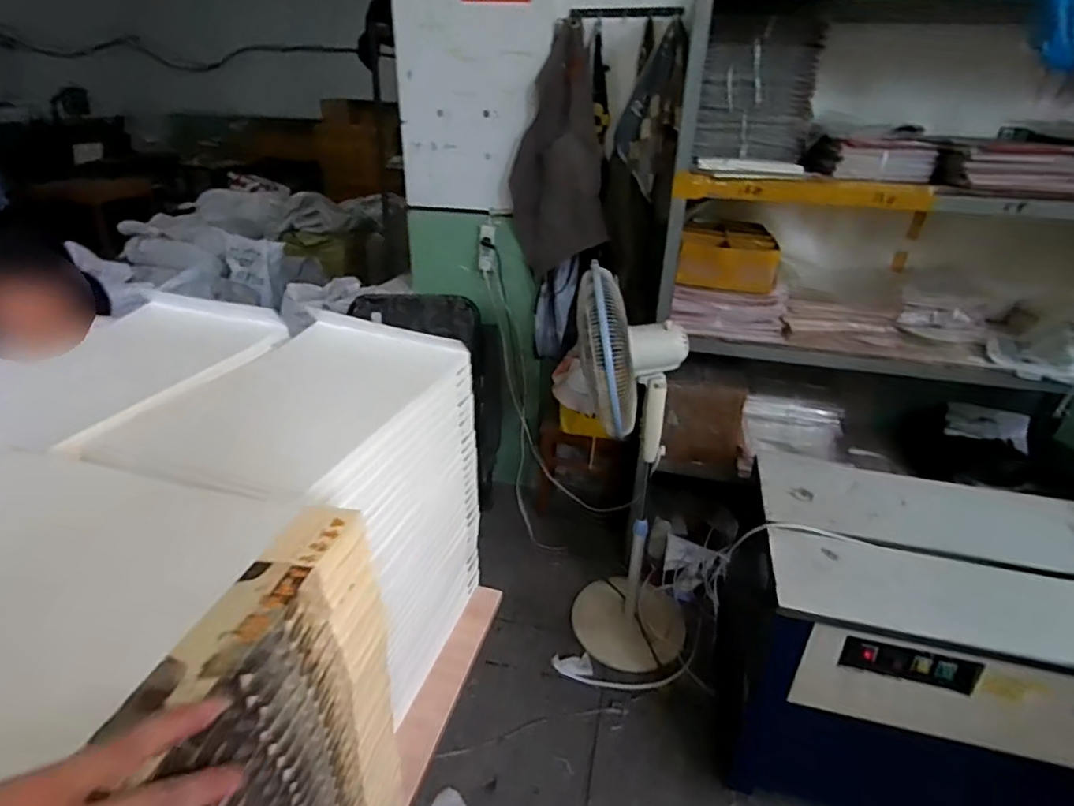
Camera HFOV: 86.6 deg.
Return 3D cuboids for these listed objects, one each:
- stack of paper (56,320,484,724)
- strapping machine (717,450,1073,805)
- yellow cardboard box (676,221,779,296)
[{"bbox_3d":[-0.298,0.169,0.820,0.306,0.434,0.369,11,30,16],"label":"stack of paper"},{"bbox_3d":[0.954,0.607,1.427,0.879,0.686,0.559,9,29,13],"label":"strapping machine"},{"bbox_3d":[0.567,-0.446,1.711,0.271,0.145,0.265,8,29,11],"label":"yellow cardboard box"}]

